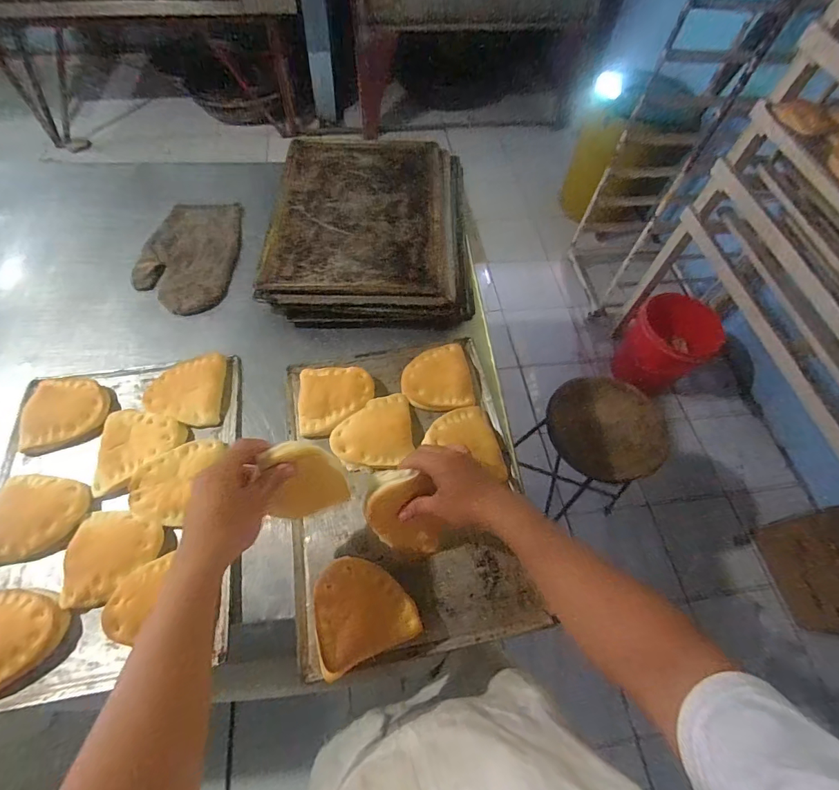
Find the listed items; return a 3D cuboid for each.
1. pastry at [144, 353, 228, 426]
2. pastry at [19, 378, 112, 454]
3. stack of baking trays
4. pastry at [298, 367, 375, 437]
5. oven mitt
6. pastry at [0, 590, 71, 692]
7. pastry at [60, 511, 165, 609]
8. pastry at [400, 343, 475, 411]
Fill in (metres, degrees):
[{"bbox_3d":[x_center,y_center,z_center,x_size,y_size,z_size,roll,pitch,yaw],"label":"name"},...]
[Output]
[{"bbox_3d":[-0.372,-0.009,0.671,0.112,0.030,0.118,-2,61,-3],"label":"pastry"},{"bbox_3d":[-0.545,0.019,0.644,0.110,0.033,0.112,-13,62,-9],"label":"pastry"},{"bbox_3d":[-0.095,-0.347,0.842,0.382,0.068,0.507,0,61,-2],"label":"stack of baking trays"},{"bbox_3d":[-0.133,0.004,0.672,0.116,0.035,0.117,-5,61,-5],"label":"pastry"},{"bbox_3d":[-0.453,-0.280,0.830,0.174,0.015,0.284,0,61,-2],"label":"oven mitt"},{"bbox_3d":[-0.492,0.298,0.497,0.119,0.030,0.113,4,61,0],"label":"pastry"},{"bbox_3d":[-0.399,0.209,0.545,0.111,0.028,0.113,-4,61,-4],"label":"pastry"},{"bbox_3d":[0.028,-0.030,0.688,0.116,0.040,0.120,-6,61,-5],"label":"pastry"}]

